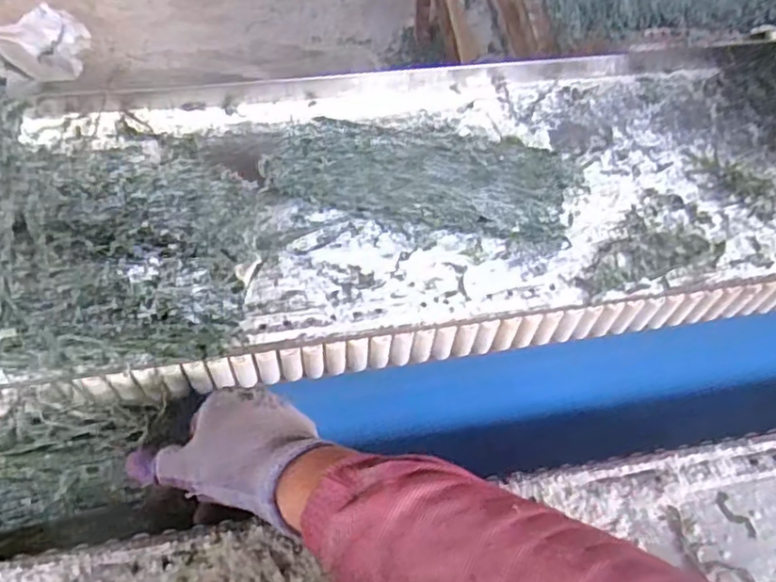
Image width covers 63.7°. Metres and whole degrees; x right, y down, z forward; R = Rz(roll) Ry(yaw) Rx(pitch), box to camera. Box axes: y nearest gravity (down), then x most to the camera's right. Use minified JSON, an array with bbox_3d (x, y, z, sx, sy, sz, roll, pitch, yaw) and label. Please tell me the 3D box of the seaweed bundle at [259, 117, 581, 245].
[{"bbox_3d":[0.022,-0.079,0.474,0.224,0.056,0.083,13,57,5],"label":"seaweed bundle"}]

